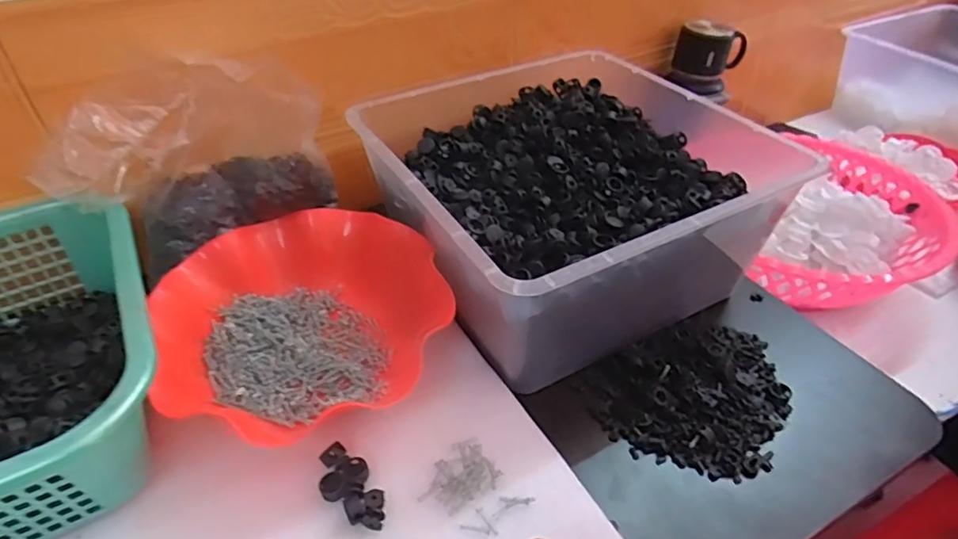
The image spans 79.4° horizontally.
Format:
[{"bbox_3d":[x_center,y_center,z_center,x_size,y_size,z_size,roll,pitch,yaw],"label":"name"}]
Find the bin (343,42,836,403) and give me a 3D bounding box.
[{"bbox_3d":[0.071,-0.066,0.523,0.284,0.132,0.295,-21,45,-22],"label":"bin"}]

